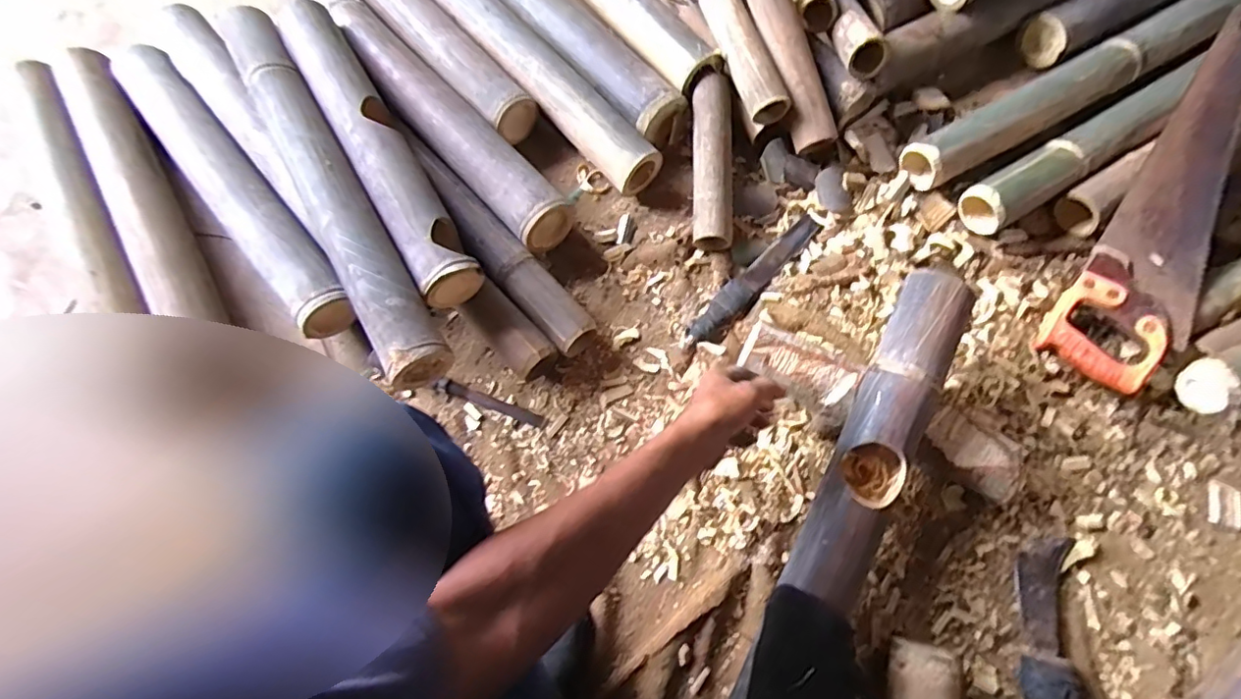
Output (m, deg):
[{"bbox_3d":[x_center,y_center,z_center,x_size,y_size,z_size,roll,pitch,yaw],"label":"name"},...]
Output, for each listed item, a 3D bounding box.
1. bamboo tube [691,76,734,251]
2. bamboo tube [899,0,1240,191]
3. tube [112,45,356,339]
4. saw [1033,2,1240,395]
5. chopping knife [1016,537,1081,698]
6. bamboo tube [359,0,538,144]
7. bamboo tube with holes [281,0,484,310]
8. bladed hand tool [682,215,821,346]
[{"bbox_3d":[0.126,-0.257,0.771,0.055,0.064,0.230,1,74,2],"label":"bamboo tube"},{"bbox_3d":[0.682,-0.393,0.783,0.643,0.064,0.071,-27,75,-6],"label":"bamboo tube"},{"bbox_3d":[-0.548,-0.239,0.785,0.075,0.074,0.554,-40,76,-9],"label":"tube"},{"bbox_3d":[0.688,-0.186,0.679,0.119,0.019,0.500,31,89,23],"label":"saw"},{"bbox_3d":[0.463,0.321,0.598,0.054,0.043,0.232,11,74,5],"label":"chopping knife"},{"bbox_3d":[-0.327,-0.517,0.860,0.083,0.064,0.543,-42,77,-10],"label":"bamboo tube"},{"bbox_3d":[-0.318,-0.261,0.738,0.071,0.084,0.487,-31,75,-7],"label":"bamboo tube with holes"},{"bbox_3d":[0.180,-0.097,0.752,0.240,0.016,0.037,-43,77,-10],"label":"bladed hand tool"}]

